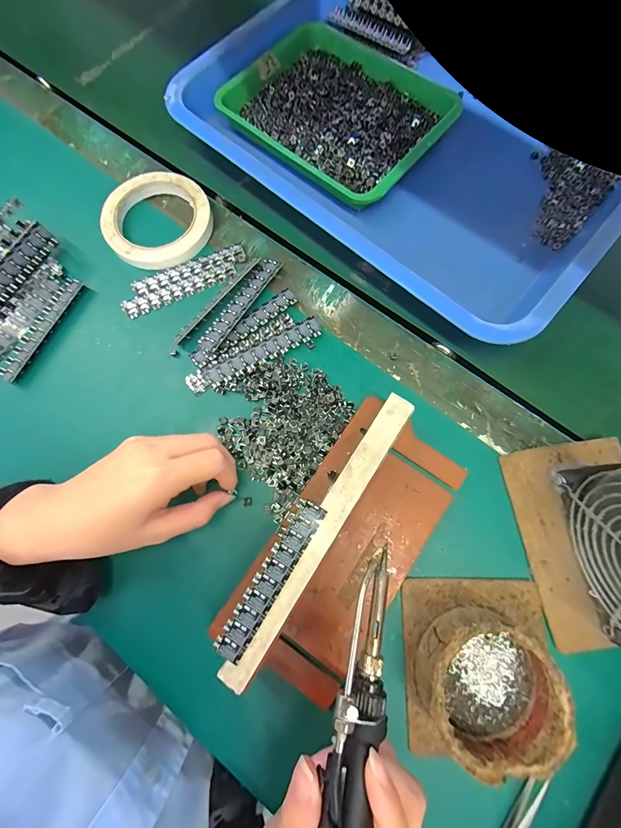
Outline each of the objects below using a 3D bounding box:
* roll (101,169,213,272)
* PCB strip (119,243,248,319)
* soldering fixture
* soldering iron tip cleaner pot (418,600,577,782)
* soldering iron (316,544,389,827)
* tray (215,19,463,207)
[{"bbox_3d":[-0.149,-0.190,0.329,0.101,0.015,0.102,0,77,1],"label":"roll"},{"bbox_3d":[-0.119,-0.127,0.317,0.120,0.004,0.035,-23,77,-4],"label":"PCB strip"},{"bbox_3d":[0.028,0.095,0.241,0.102,0.040,0.215,34,79,8],"label":"soldering fixture"},{"bbox_3d":[0.114,0.176,0.220,0.079,0.040,0.085,0,77,1],"label":"soldering iron tip cleaner pot"},{"bbox_3d":[0.019,0.175,0.157,0.024,0.019,0.200,12,70,3],"label":"soldering iron"},{"bbox_3d":[0.031,-0.323,0.354,0.215,0.028,0.175,43,81,10],"label":"tray"}]

